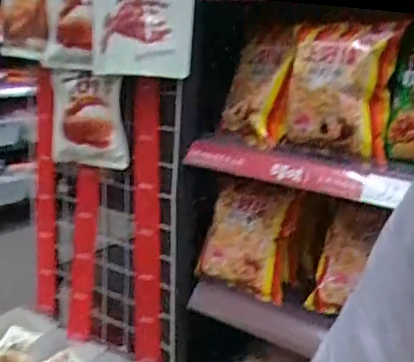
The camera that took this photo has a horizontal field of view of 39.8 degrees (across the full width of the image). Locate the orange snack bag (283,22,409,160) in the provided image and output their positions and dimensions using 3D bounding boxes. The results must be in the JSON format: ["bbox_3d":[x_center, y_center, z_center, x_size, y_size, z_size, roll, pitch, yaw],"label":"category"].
[{"bbox_3d":[0.162,-0.115,0.703,0.130,0.154,0.045,8,15,19],"label":"orange snack bag"}]

